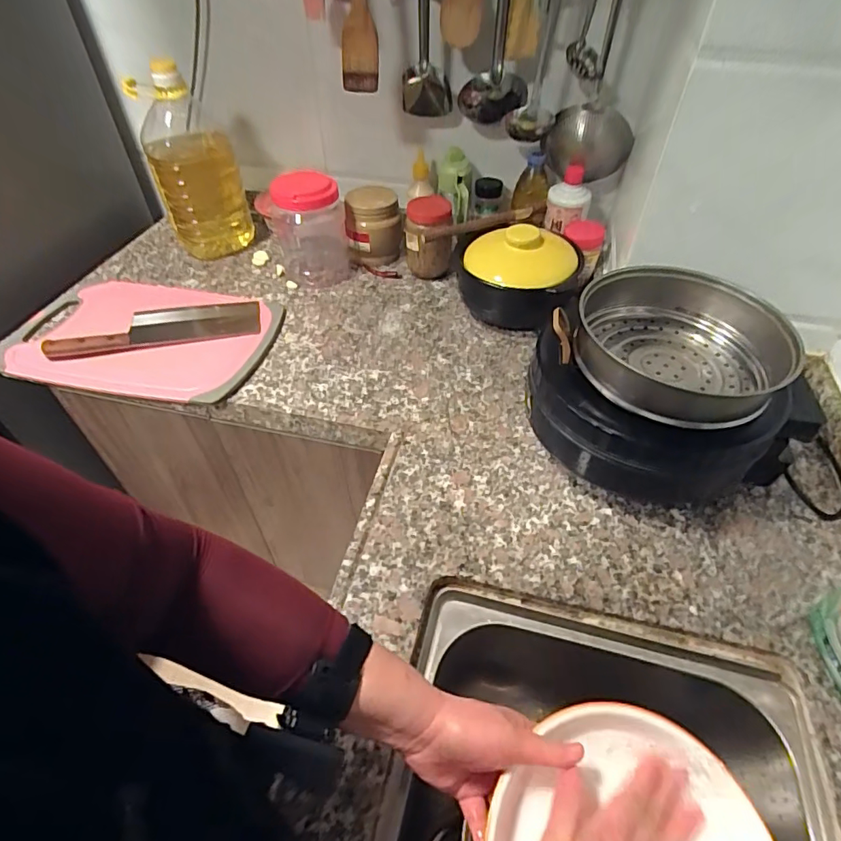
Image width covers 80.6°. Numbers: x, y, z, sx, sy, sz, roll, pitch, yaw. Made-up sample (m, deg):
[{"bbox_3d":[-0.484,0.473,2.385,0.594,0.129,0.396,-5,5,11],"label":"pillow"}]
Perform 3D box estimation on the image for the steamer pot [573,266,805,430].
[{"bbox_3d":[0.298,-0.092,0.582,0.228,0.070,0.205,35,56,27],"label":"steamer pot"}]

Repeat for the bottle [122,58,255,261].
[{"bbox_3d":[-0.430,-0.485,0.951,0.152,0.298,0.141,-13,49,-13],"label":"bottle"}]

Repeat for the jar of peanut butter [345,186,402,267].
[{"bbox_3d":[-0.089,-0.385,0.984,0.101,0.124,0.102,0,47,-1],"label":"jar of peanut butter"}]

